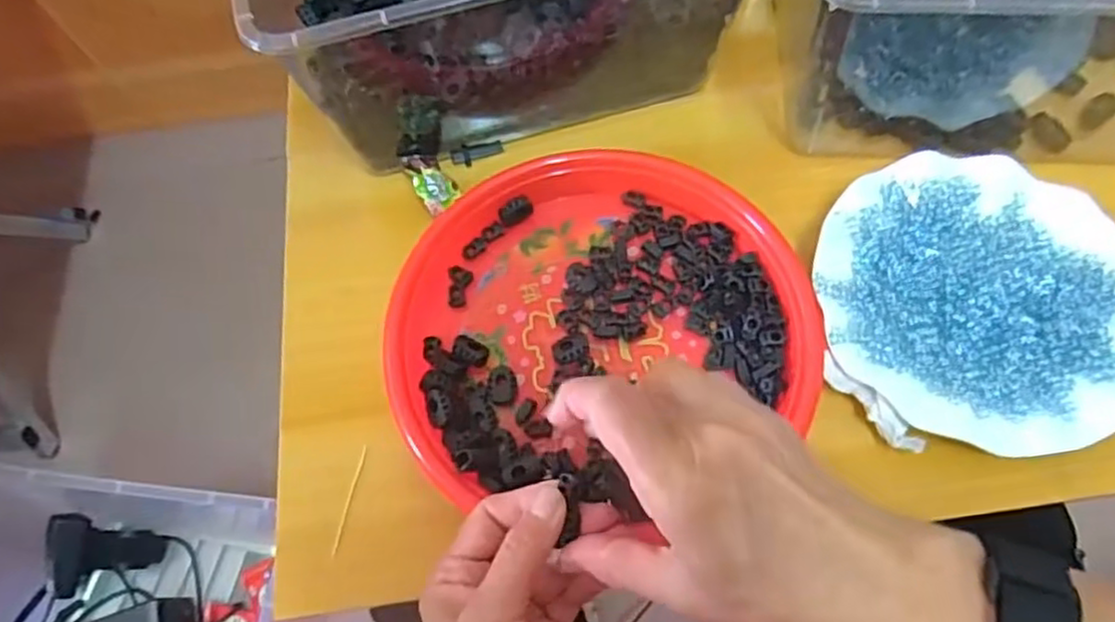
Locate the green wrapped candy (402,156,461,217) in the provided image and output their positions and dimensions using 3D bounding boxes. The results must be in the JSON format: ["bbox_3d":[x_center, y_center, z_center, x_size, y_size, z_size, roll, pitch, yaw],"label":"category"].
[{"bbox_3d":[-0.080,-0.082,0.459,0.026,0.018,0.044,-26,68,-8],"label":"green wrapped candy"}]

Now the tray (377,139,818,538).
[{"bbox_3d":[0.016,0.005,0.412,0.229,0.028,0.213,-1,66,3],"label":"tray"}]

